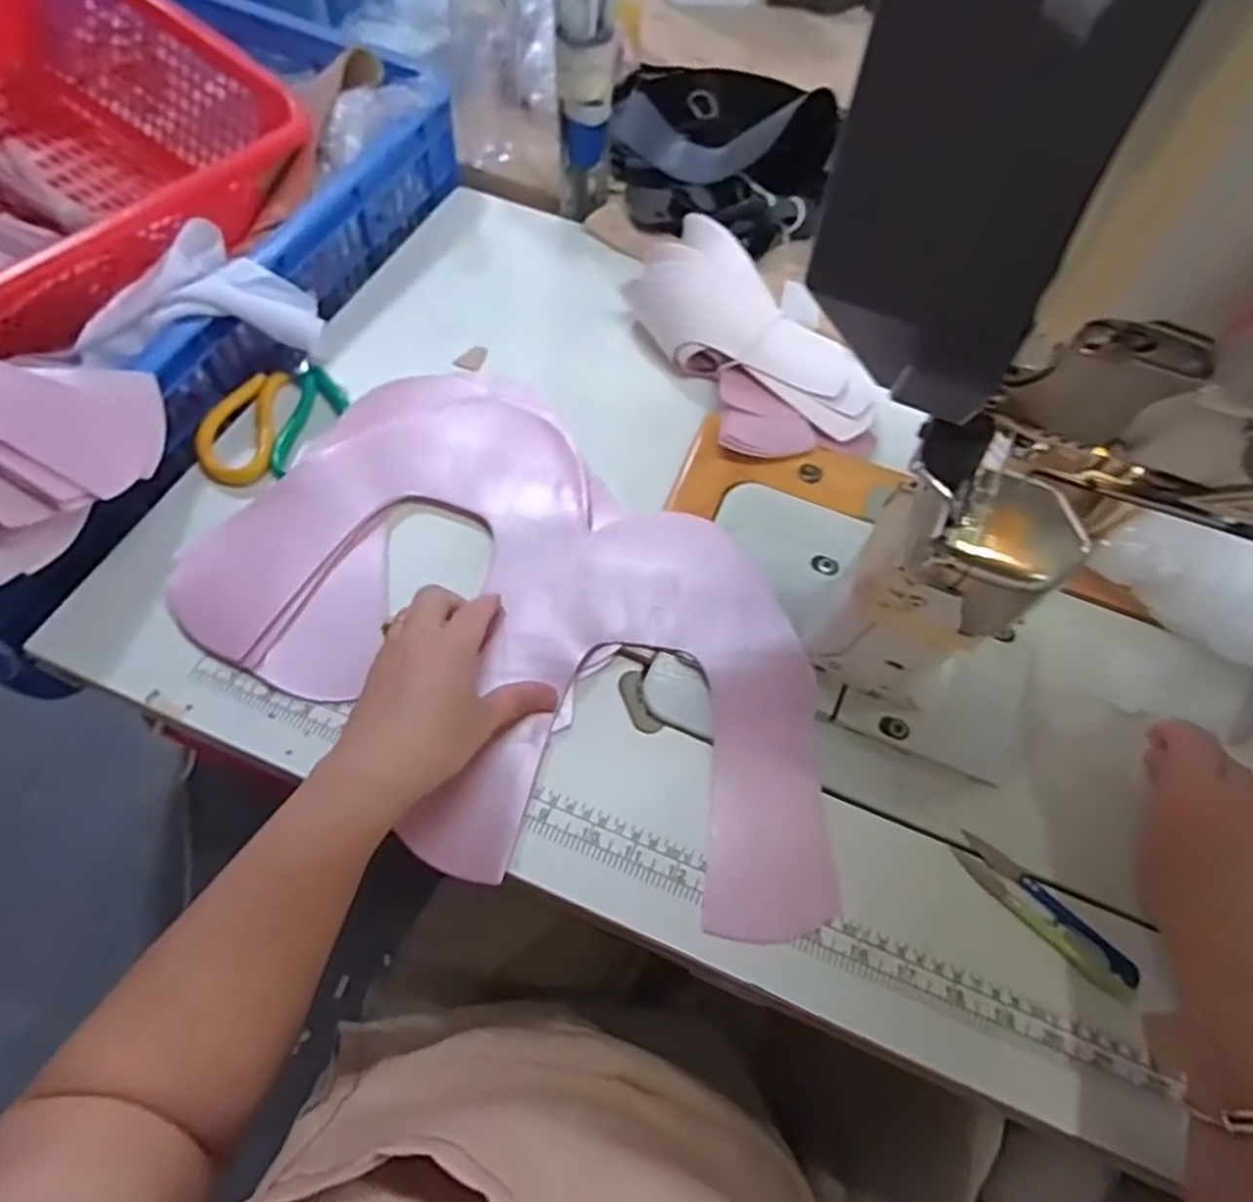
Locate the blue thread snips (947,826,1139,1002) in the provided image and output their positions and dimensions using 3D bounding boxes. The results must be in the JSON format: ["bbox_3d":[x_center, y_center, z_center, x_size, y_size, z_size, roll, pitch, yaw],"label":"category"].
[{"bbox_3d":[0.227,0.170,0.423,0.101,0.015,0.025,41,67,17],"label":"blue thread snips"}]

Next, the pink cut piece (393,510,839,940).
[{"bbox_3d":[0.018,0.052,0.459,0.218,0.027,0.241,11,61,2],"label":"pink cut piece"}]

